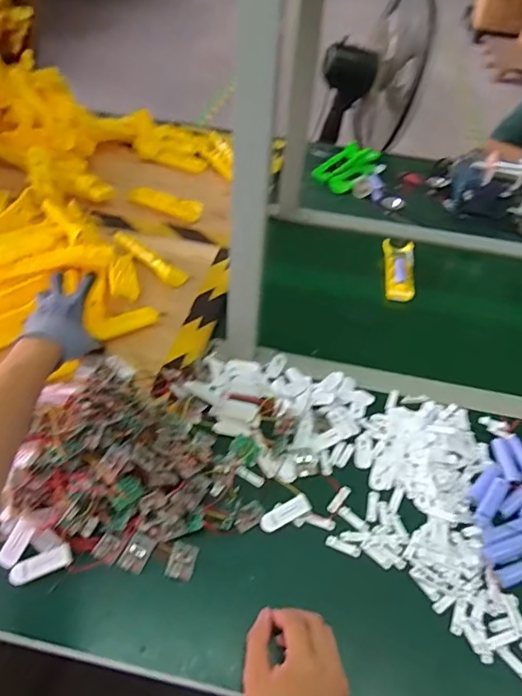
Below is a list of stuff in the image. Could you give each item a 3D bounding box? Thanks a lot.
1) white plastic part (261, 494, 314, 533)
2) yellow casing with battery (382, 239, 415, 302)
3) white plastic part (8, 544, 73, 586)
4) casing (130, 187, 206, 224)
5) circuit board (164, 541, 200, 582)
[{"bbox_3d":[0.029,0.194,0.566,0.062,0.010,0.020,-26,53,-12],"label":"white plastic part"},{"bbox_3d":[0.262,-0.151,0.925,0.058,0.032,0.155,10,46,4],"label":"yellow casing with battery"},{"bbox_3d":[-0.232,0.231,0.510,0.062,0.011,0.021,-19,51,-22],"label":"white plastic part"},{"bbox_3d":[-0.200,-0.308,1.027,0.157,0.022,0.059,16,47,9],"label":"casing"},{"bbox_3d":[-0.086,0.230,0.524,0.028,0.010,0.038,12,46,5],"label":"circuit board"}]

